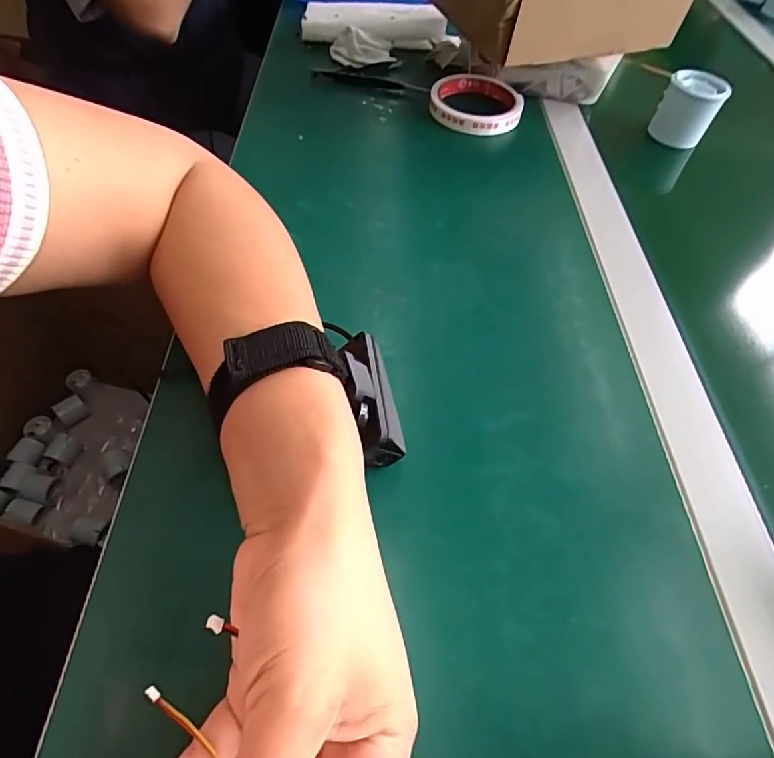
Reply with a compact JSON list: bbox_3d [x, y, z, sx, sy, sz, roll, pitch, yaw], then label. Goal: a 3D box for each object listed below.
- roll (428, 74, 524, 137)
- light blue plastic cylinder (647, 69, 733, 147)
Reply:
[{"bbox_3d":[0.090,-0.280,0.510,0.091,0.020,0.090,6,54,1],"label":"roll"},{"bbox_3d":[0.306,-0.274,0.509,0.055,0.056,0.049,28,56,13],"label":"light blue plastic cylinder"}]

